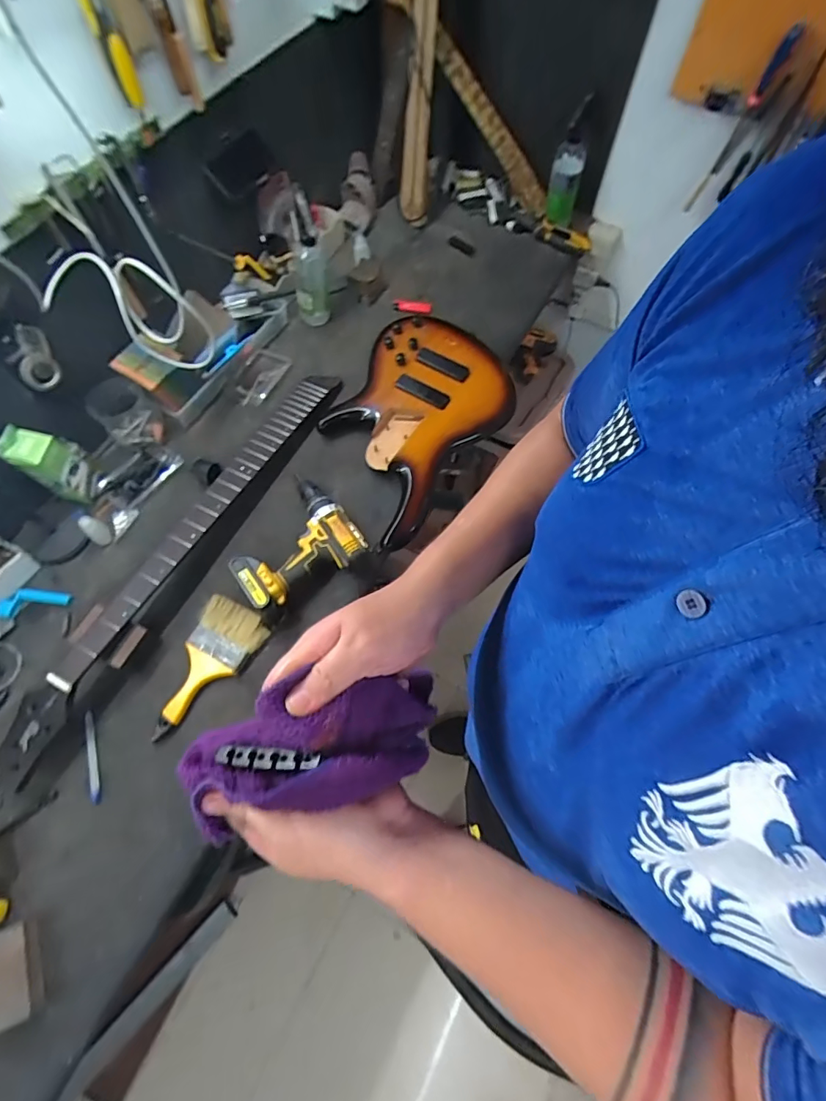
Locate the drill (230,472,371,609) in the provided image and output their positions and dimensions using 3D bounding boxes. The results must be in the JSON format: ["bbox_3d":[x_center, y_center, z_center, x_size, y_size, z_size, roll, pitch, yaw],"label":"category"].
[{"bbox_3d":[-0.198,-0.010,0.787,0.204,0.070,0.187,-38,71,-14],"label":"drill"}]

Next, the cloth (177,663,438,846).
[{"bbox_3d":[-0.076,0.140,0.341,0.188,0.069,0.079,-13,67,-5],"label":"cloth"}]

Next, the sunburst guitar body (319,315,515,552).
[{"bbox_3d":[0.001,-0.256,0.901,0.284,0.049,0.482,28,70,12],"label":"sunburst guitar body"}]

